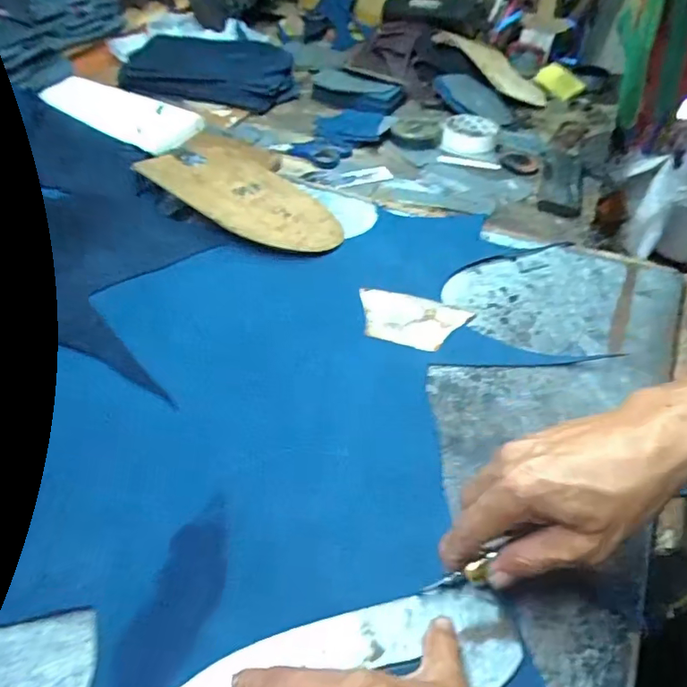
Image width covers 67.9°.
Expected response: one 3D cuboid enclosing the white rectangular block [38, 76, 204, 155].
[{"bbox_3d":[-0.335,-0.351,0.770,0.242,0.018,0.089,27,73,11],"label":"white rectangular block"}]

